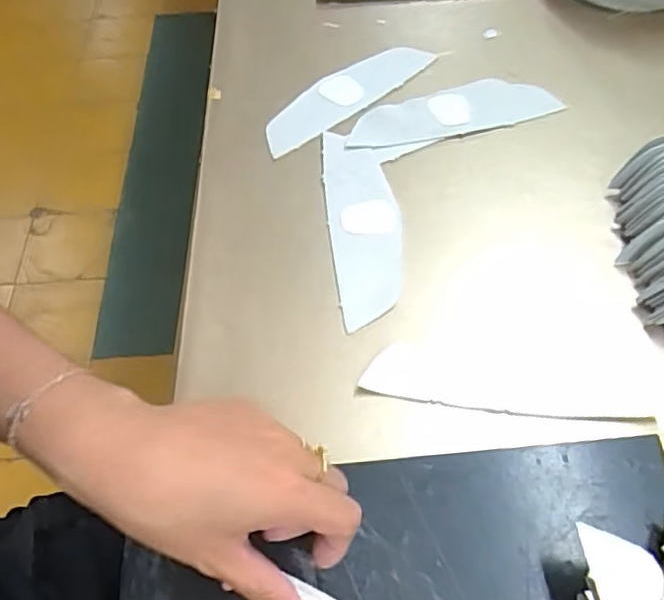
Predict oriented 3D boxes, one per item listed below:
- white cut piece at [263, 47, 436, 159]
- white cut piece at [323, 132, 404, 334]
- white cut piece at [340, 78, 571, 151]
[{"bbox_3d":[0.011,-0.188,0.580,0.180,0.006,0.056,-39,62,-21],"label":"white cut piece"},{"bbox_3d":[0.024,-0.063,0.495,0.053,0.004,0.184,-6,56,-1],"label":"white cut piece"},{"bbox_3d":[0.102,-0.165,0.559,0.182,0.007,0.054,-13,58,-5],"label":"white cut piece"}]

